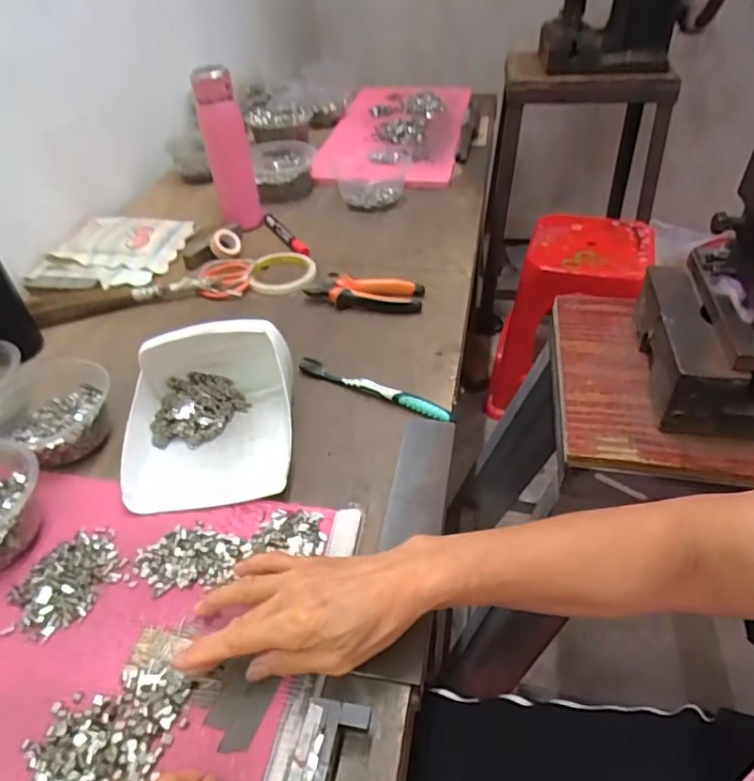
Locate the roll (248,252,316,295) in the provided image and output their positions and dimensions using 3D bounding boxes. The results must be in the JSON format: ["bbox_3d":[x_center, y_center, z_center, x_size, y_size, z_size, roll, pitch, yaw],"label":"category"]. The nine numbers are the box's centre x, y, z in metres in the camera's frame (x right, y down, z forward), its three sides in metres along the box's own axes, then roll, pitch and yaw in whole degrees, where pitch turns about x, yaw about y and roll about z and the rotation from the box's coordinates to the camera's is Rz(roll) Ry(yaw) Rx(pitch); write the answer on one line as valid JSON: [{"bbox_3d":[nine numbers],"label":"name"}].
[{"bbox_3d":[-0.129,-0.167,0.791,0.091,0.017,0.094,-2,42,2],"label":"roll"}]

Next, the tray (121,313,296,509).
[{"bbox_3d":[-0.159,0.013,0.531,0.150,0.088,0.173,-5,42,-1],"label":"tray"}]

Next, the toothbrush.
[{"bbox_3d":[-0.003,-0.001,0.600,0.182,0.019,0.014,19,46,23],"label":"toothbrush"}]

